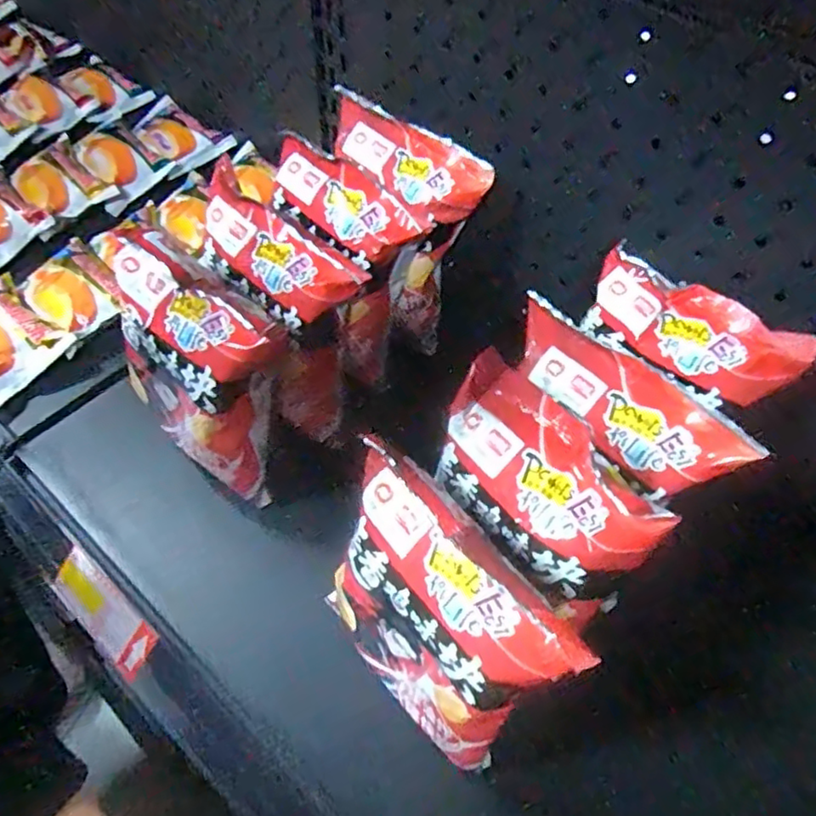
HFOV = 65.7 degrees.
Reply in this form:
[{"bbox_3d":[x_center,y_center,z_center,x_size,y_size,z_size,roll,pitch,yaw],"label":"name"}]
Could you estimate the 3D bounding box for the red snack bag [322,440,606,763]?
[{"bbox_3d":[0.008,0.103,0.311,0.054,0.119,0.128,-36,65,-24],"label":"red snack bag"}]

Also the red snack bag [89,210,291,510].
[{"bbox_3d":[-0.127,-0.028,0.401,0.117,0.130,0.080,38,62,21],"label":"red snack bag"}]

